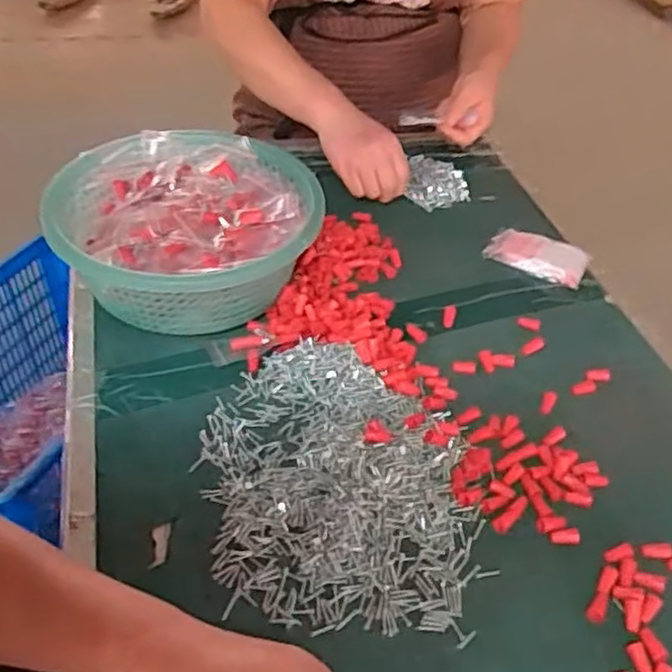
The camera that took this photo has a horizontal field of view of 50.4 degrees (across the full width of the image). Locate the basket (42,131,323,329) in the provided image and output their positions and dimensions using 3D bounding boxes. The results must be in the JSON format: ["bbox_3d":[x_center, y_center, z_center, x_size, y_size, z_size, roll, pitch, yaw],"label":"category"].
[{"bbox_3d":[-0.155,-0.106,0.763,0.252,0.110,0.271,-3,42,-8],"label":"basket"}]

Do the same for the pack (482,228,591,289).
[{"bbox_3d":[0.243,-0.098,0.862,0.115,0.019,0.065,21,44,17],"label":"pack"}]

